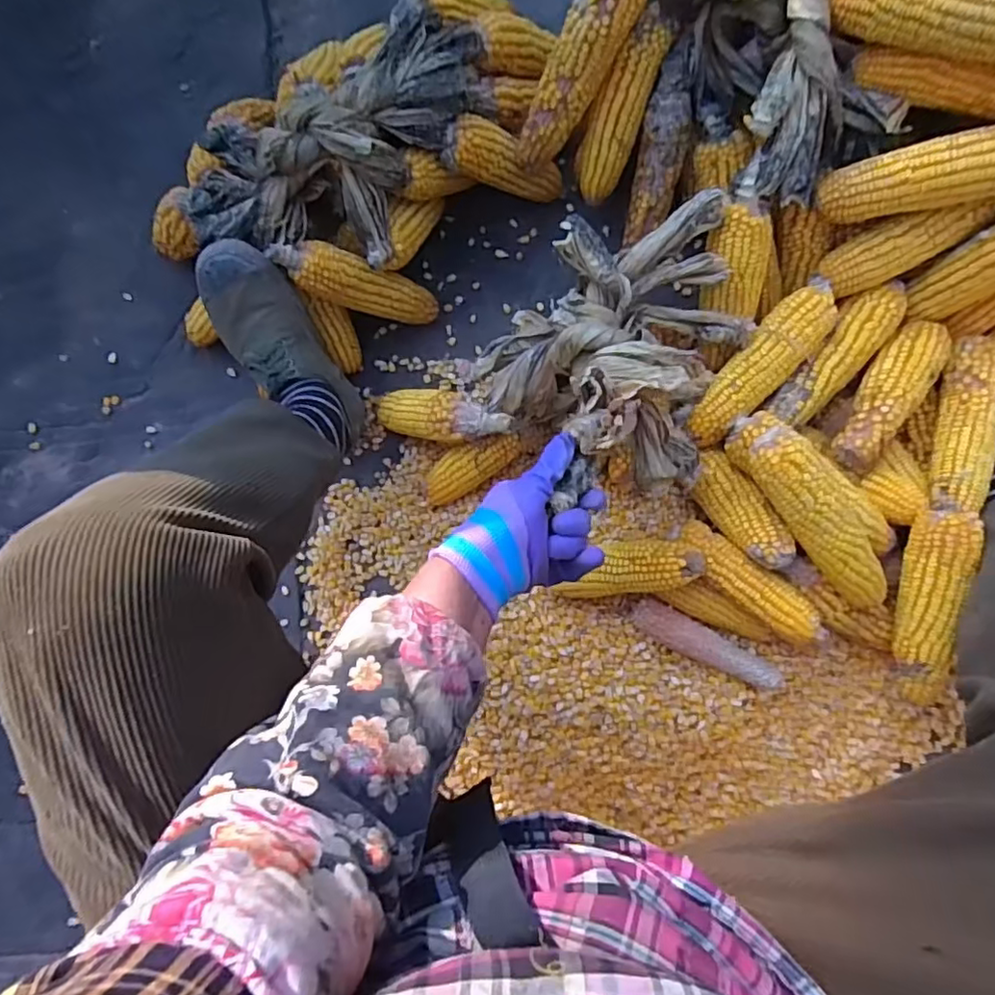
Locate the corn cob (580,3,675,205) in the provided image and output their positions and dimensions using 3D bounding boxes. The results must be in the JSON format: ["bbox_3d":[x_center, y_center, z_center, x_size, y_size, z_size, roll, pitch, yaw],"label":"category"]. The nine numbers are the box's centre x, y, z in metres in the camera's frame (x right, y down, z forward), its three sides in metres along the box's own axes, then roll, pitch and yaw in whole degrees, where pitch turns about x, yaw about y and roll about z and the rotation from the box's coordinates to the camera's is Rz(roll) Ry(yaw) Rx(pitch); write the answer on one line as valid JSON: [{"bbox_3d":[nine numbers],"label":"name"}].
[{"bbox_3d":[0.127,-0.407,0.660,0.054,0.182,0.039,29,42,8],"label":"corn cob"}]

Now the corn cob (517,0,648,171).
[{"bbox_3d":[0.078,-0.427,0.627,0.047,0.208,0.055,-30,78,-35],"label":"corn cob"}]

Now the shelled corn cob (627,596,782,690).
[{"bbox_3d":[0.212,0.155,0.649,0.160,0.028,0.036,30,88,9],"label":"shelled corn cob"}]

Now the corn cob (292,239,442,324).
[{"bbox_3d":[-0.154,-0.238,0.717,0.063,0.192,0.056,-13,78,40],"label":"corn cob"}]

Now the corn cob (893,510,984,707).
[{"bbox_3d":[0.418,0.107,0.597,0.045,0.043,0.189,3,102,5],"label":"corn cob"}]

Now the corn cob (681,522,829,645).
[{"bbox_3d":[0.247,0.085,0.613,0.157,0.034,0.040,42,90,9],"label":"corn cob"}]

